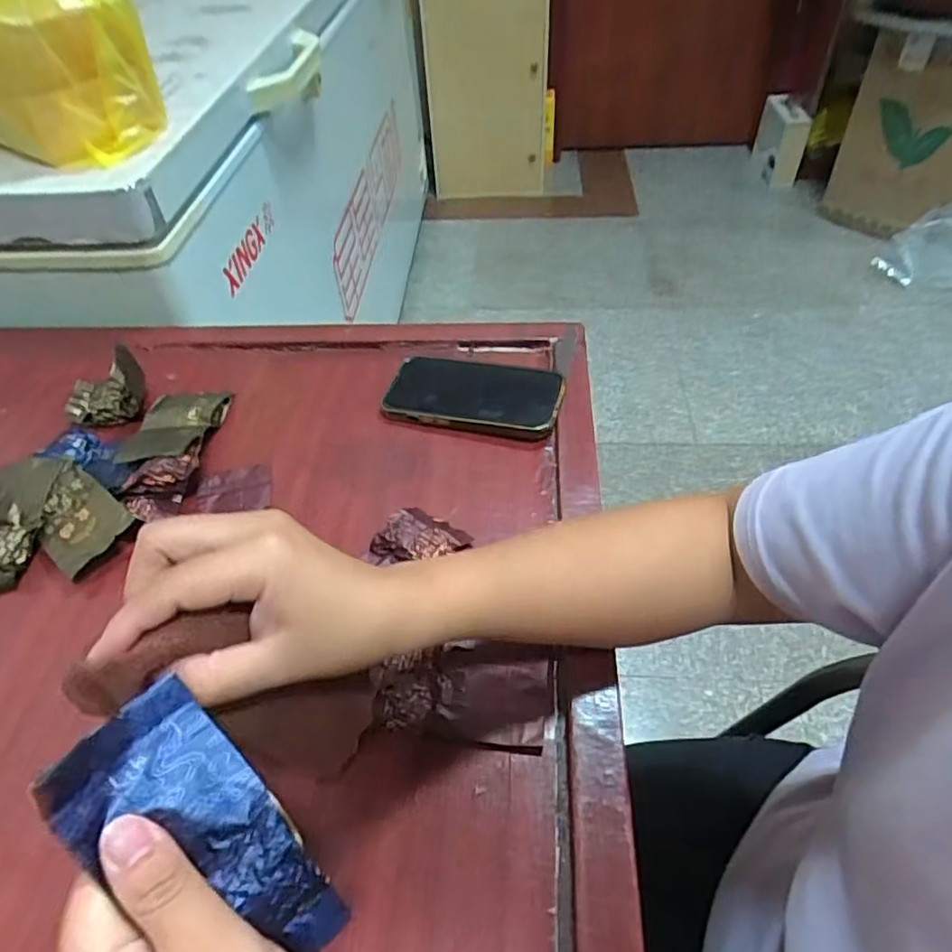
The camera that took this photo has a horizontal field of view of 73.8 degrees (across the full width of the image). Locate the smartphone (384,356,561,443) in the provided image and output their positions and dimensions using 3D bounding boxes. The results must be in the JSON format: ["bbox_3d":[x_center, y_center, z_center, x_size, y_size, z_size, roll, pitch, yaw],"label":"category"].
[{"bbox_3d":[0.000,-0.070,0.537,0.141,0.013,0.071,12,62,10],"label":"smartphone"}]

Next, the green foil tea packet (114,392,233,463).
[{"bbox_3d":[-0.252,-0.042,0.531,0.063,0.027,0.100,-3,48,2],"label":"green foil tea packet"}]

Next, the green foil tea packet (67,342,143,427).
[{"bbox_3d":[-0.329,-0.081,0.555,0.067,0.048,0.054,-8,48,-2],"label":"green foil tea packet"}]

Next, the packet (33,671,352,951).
[{"bbox_3d":[-0.091,0.125,0.224,0.111,0.019,0.051,41,57,-3],"label":"packet"}]

